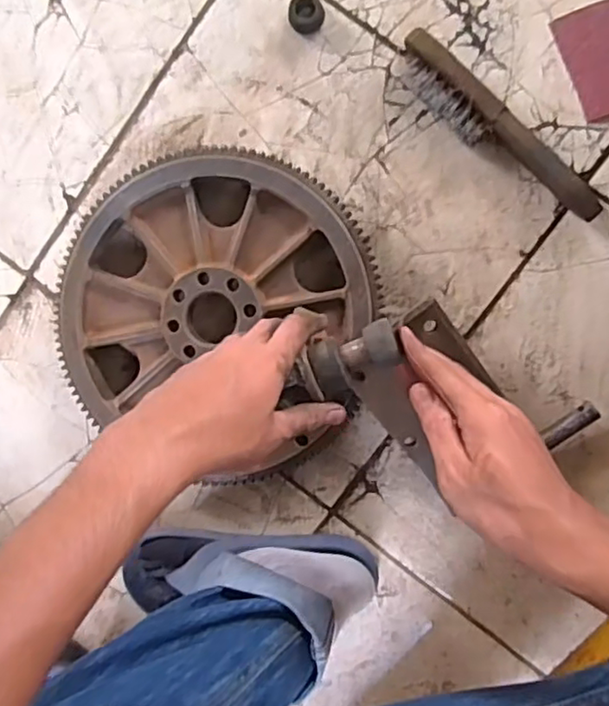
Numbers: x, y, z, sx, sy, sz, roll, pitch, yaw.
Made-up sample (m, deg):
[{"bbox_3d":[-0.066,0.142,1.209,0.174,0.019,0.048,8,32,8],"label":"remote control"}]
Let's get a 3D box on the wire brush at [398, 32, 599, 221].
[{"bbox_3d":[0.179,-0.206,0.598,0.234,0.032,0.046,44,98,3],"label":"wire brush"}]

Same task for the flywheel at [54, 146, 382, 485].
[{"bbox_3d":[-0.085,-0.034,0.633,0.309,0.055,0.312,0,94,7],"label":"flywheel"}]

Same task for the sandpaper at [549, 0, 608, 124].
[{"bbox_3d":[0.282,-0.274,0.593,0.070,0.004,0.101,-19,91,8],"label":"sandpaper"}]

